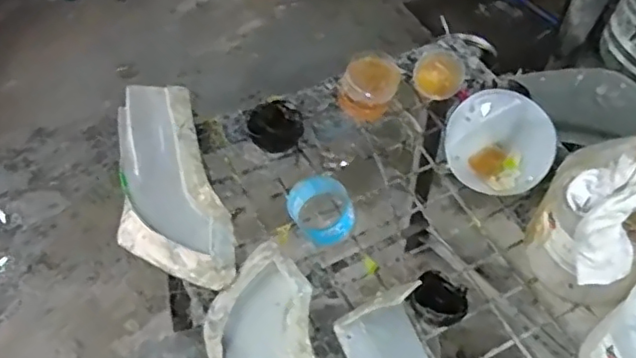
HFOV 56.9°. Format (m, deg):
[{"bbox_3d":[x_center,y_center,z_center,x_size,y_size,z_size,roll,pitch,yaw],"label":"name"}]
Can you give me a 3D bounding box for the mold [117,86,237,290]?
[{"bbox_3d":[-0.218,-0.004,0.861,0.149,0.049,0.366,-10,51,-9],"label":"mold"}]

